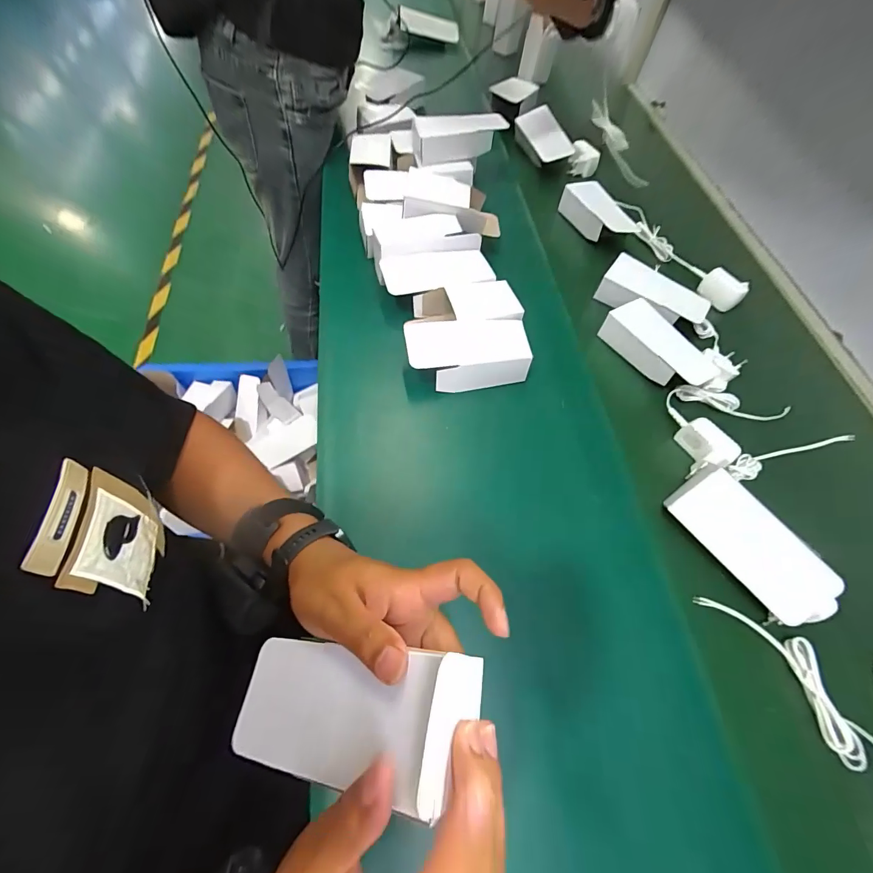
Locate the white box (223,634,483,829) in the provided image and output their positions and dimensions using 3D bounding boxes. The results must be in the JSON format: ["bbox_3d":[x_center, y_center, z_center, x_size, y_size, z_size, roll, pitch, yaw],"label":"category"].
[{"bbox_3d":[-0.051,0.155,0.227,0.145,0.036,0.064,-14,48,27],"label":"white box"}]

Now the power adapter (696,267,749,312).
[{"bbox_3d":[0.443,-0.227,0.625,0.064,0.046,0.034,44,37,20],"label":"power adapter"}]

